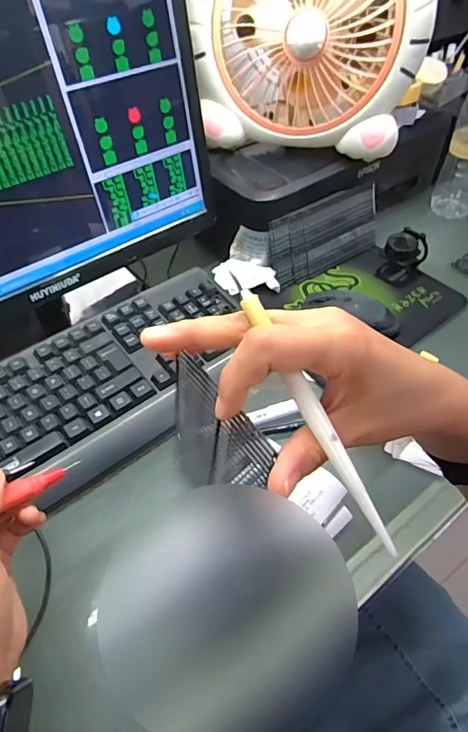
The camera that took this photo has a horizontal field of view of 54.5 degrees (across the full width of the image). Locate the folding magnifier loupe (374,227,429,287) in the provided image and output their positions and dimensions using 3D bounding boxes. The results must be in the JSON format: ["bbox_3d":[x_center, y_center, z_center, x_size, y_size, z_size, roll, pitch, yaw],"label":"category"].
[{"bbox_3d":[0.229,-0.149,0.612,0.044,0.061,0.061,33,56,25],"label":"folding magnifier loupe"}]

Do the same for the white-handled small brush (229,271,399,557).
[{"bbox_3d":[0.035,0.018,0.213,0.008,0.006,0.145,-24,77,-19],"label":"white-handled small brush"}]

